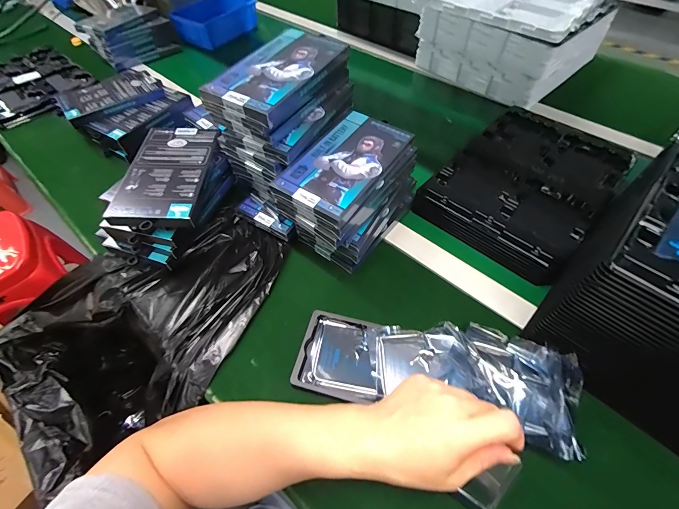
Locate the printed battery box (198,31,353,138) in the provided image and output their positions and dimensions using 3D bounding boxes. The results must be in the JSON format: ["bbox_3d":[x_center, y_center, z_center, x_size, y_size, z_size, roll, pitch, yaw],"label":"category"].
[{"bbox_3d":[-0.069,-0.212,0.398,0.092,0.035,0.162,27,59,19],"label":"printed battery box"}]

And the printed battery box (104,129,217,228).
[{"bbox_3d":[-0.213,-0.102,0.422,0.098,0.022,0.161,0,55,1],"label":"printed battery box"}]

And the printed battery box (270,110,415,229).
[{"bbox_3d":[0.009,-0.111,0.398,0.095,0.016,0.164,29,60,20],"label":"printed battery box"}]

